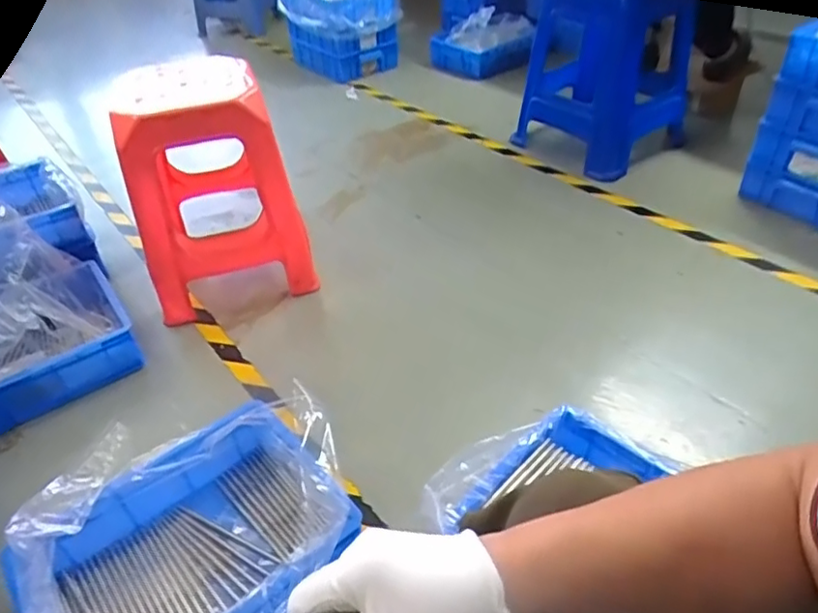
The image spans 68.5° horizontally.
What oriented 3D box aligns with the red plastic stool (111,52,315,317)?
[{"bbox_3d":[-0.478,-0.285,1.431,0.360,0.471,0.344,-18,42,-16],"label":"red plastic stool"}]

